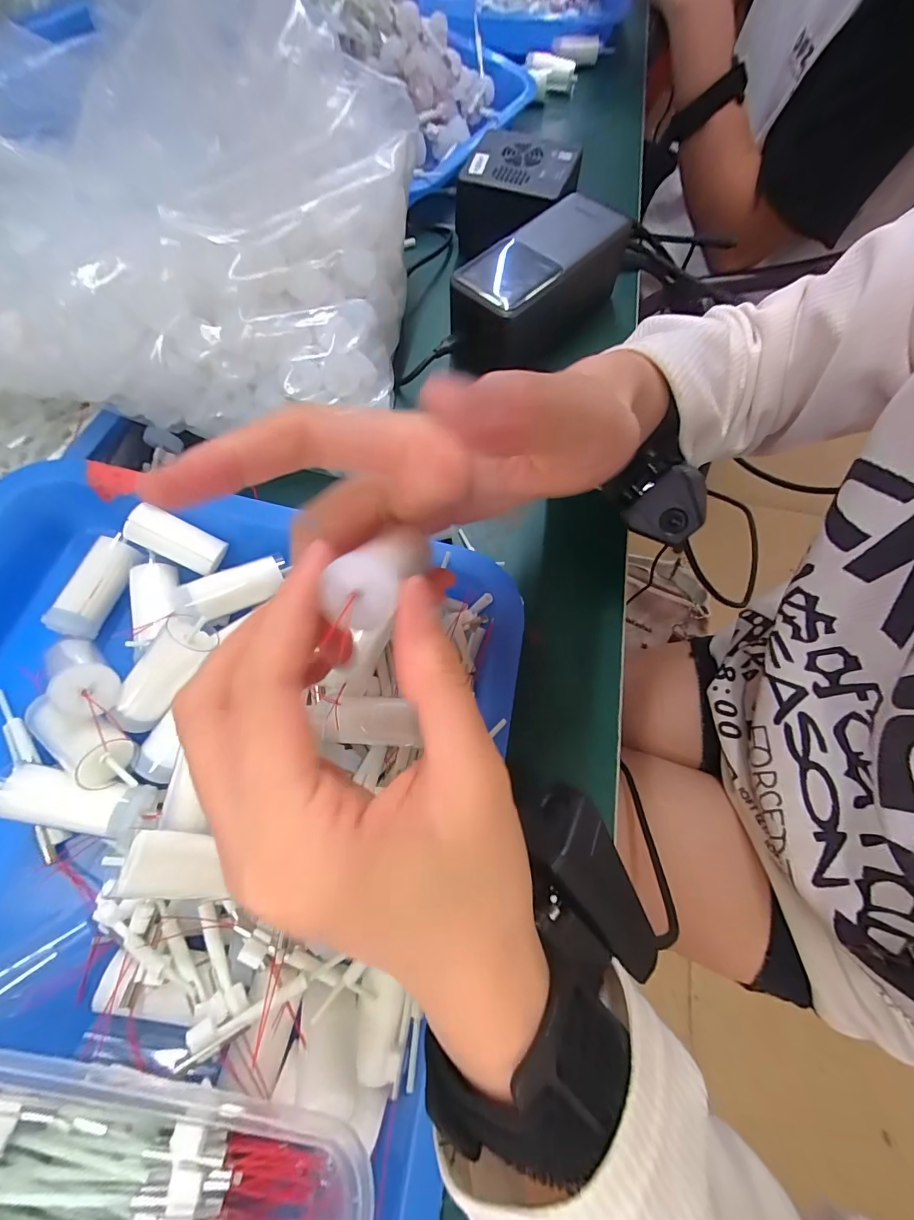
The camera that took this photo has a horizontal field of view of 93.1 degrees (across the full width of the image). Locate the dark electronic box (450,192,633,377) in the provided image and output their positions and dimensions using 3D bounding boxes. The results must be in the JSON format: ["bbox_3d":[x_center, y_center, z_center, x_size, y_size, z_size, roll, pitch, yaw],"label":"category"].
[{"bbox_3d":[0.052,-0.216,0.296,0.057,0.052,0.139,43,75,15],"label":"dark electronic box"}]

